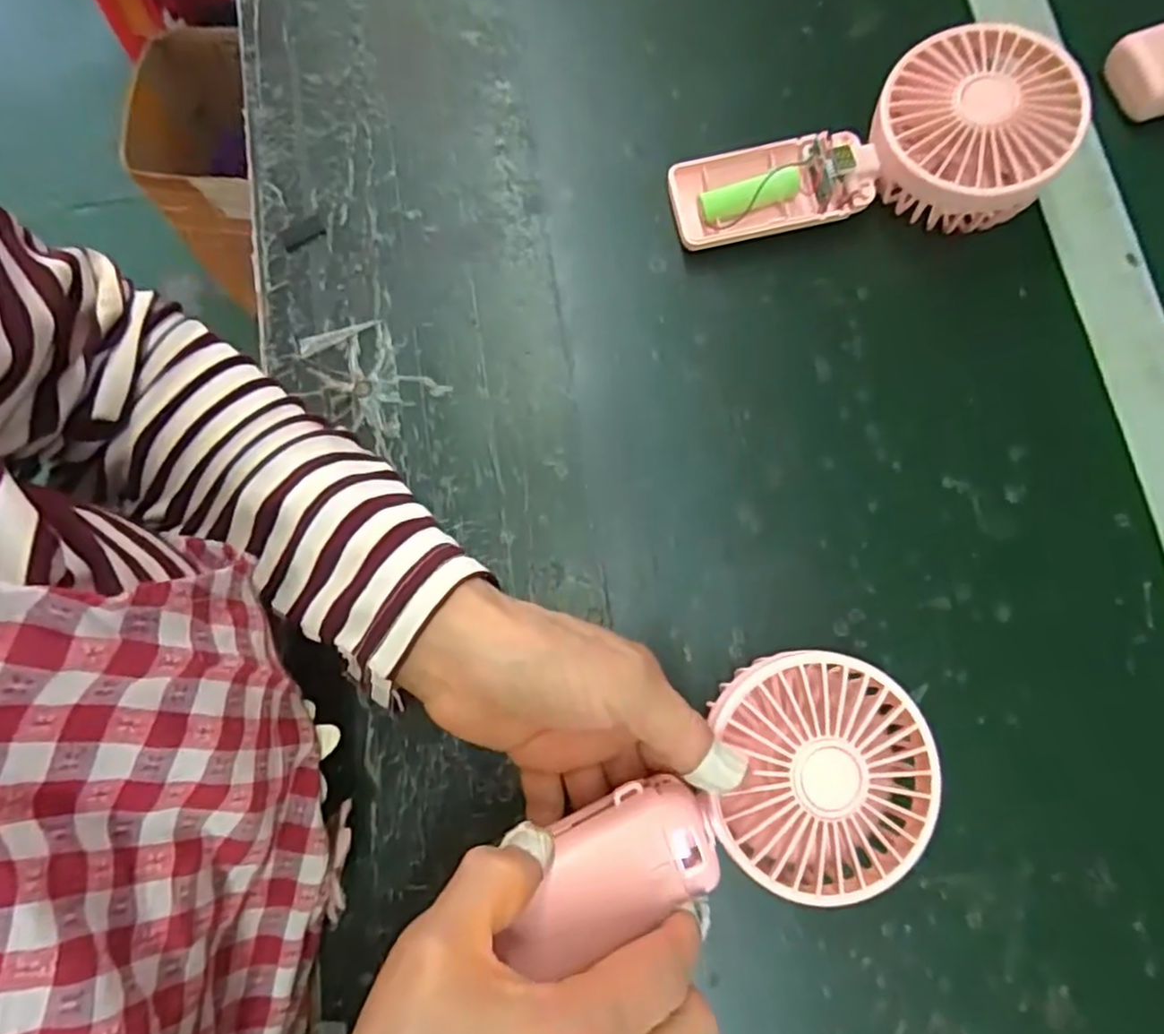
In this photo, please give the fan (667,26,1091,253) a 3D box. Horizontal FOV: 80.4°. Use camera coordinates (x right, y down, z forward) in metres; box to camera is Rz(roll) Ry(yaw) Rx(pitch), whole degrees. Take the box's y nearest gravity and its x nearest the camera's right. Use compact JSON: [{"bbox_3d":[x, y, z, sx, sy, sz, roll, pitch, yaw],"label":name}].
[{"bbox_3d":[0.137,-0.174,0.338,0.183,0.040,0.084,-11,78,11],"label":"fan"}]

